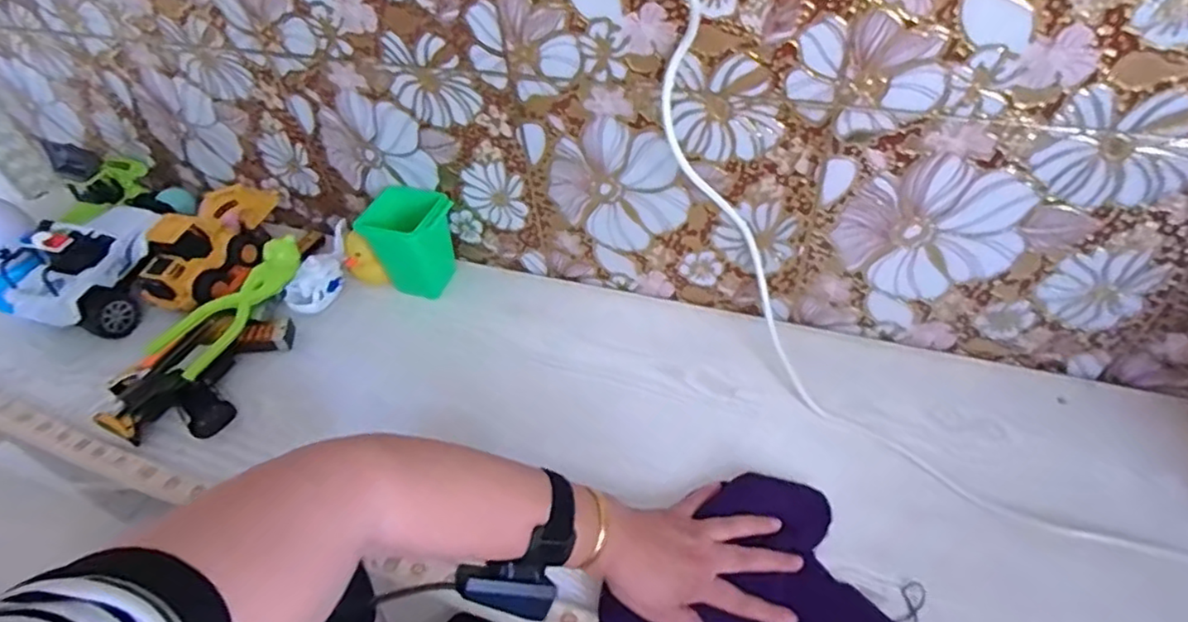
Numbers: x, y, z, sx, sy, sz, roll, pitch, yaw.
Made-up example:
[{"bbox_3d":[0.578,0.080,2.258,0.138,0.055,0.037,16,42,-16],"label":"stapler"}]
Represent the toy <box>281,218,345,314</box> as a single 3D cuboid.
[{"bbox_3d":[-0.336,-0.051,0.801,0.045,0.050,0.123,14,51,19],"label":"toy"}]

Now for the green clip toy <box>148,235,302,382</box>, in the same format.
[{"bbox_3d":[-0.419,-0.008,0.740,0.076,0.047,0.188,31,70,29],"label":"green clip toy"}]

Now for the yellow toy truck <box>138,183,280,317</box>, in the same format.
[{"bbox_3d":[-0.491,-0.090,0.813,0.097,0.078,0.179,6,49,12],"label":"yellow toy truck"}]

